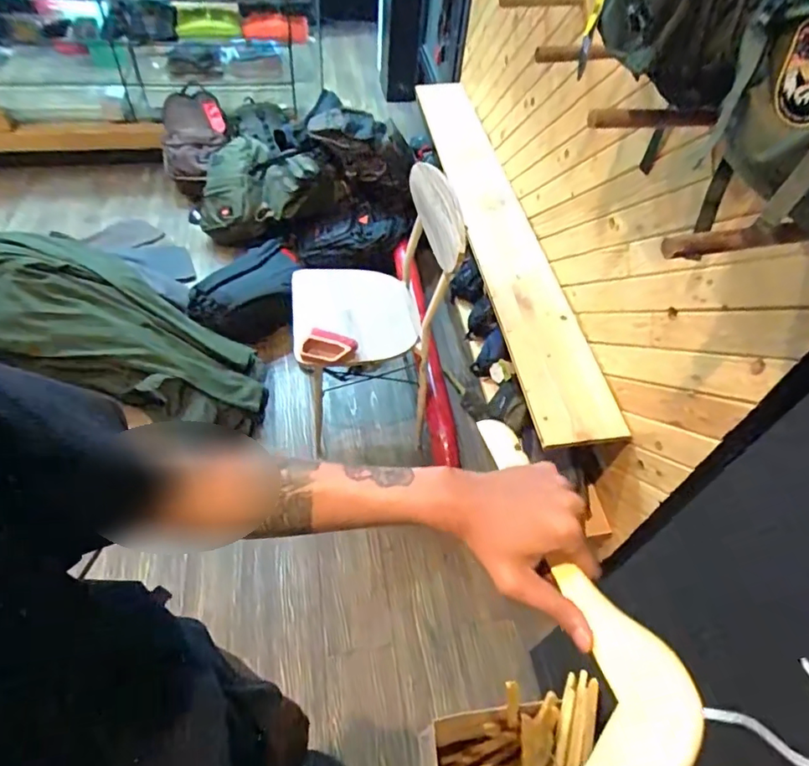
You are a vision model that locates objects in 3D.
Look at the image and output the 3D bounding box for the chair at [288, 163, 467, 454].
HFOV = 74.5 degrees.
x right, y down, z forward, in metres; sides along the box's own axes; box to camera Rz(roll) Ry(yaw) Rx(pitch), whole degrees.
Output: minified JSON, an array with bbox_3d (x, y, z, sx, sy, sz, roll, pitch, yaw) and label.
[{"bbox_3d":[-0.105,-0.204,1.617,0.445,0.755,0.380,-4,52,-8],"label":"chair"}]

